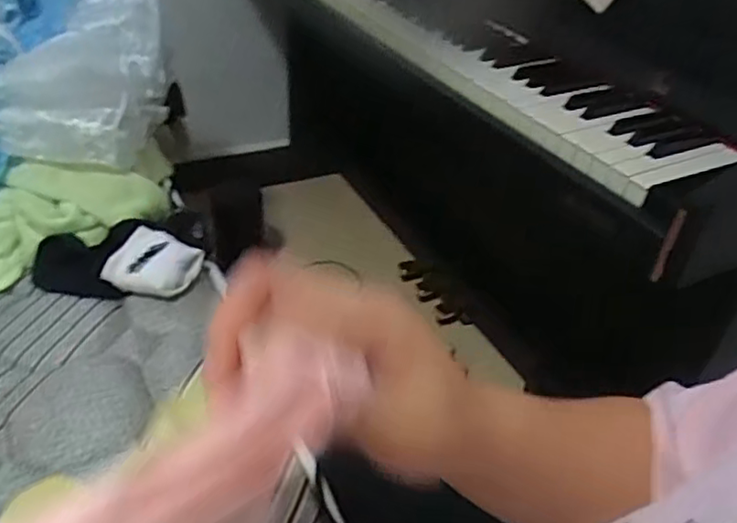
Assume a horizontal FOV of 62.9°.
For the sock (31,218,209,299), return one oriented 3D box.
[{"bbox_3d":[-0.277,-0.008,0.680,0.173,0.037,0.109,3,38,-3],"label":"sock"}]

